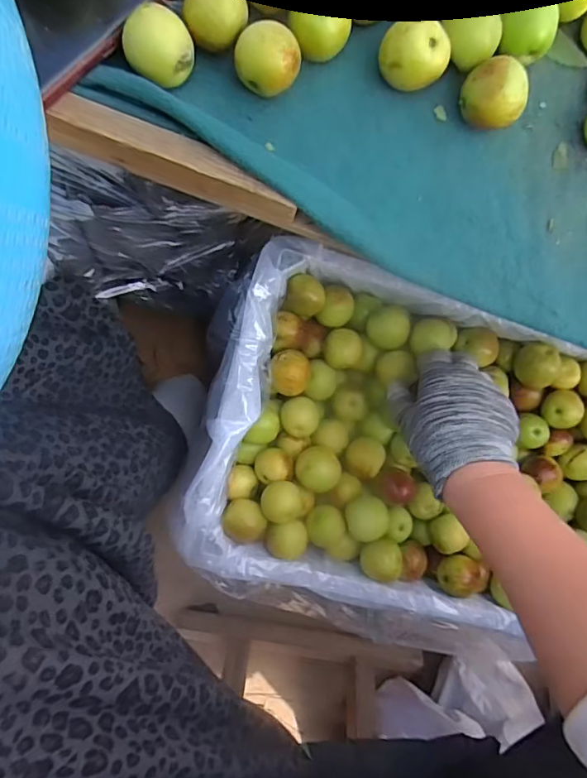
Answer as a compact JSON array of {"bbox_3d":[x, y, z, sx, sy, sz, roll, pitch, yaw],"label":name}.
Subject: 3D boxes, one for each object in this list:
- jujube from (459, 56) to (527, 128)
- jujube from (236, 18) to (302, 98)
[{"bbox_3d":[0.114,-0.167,0.293,0.032,0.033,0.032,1,93,-6],"label":"jujube"},{"bbox_3d":[-0.015,-0.179,0.280,0.034,0.034,0.028,6,93,-6],"label":"jujube"}]

